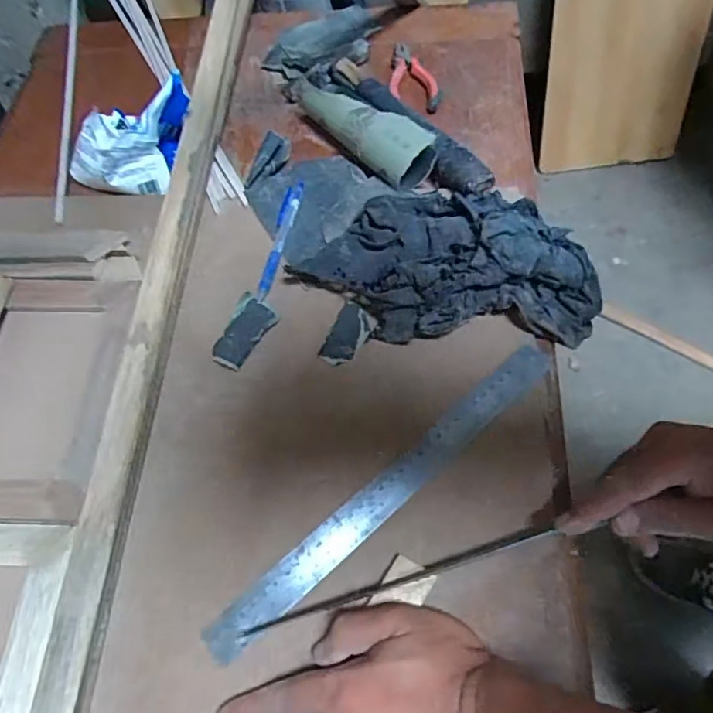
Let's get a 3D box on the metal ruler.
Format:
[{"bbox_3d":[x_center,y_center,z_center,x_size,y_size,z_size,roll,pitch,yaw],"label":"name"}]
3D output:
[{"bbox_3d":[0.026,0.097,0.398,0.321,0.004,0.027,-39,64,-14],"label":"metal ruler"}]

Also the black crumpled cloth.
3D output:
[{"bbox_3d":[0.077,-0.085,0.455,0.256,0.051,0.137,-4,63,4],"label":"black crumpled cloth"}]

